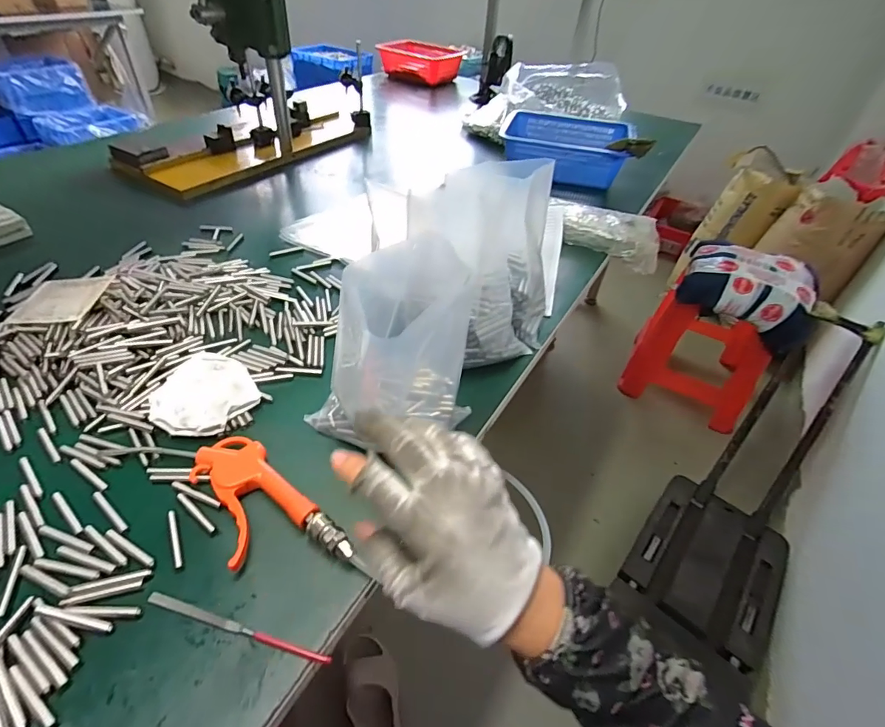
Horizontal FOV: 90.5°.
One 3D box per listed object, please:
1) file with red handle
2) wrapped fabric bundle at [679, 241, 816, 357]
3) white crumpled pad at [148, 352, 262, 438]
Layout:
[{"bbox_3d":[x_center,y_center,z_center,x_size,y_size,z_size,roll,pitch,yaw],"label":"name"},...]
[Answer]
[{"bbox_3d":[-0.160,0.206,0.341,0.154,0.004,0.008,14,45,10],"label":"file with red handle"},{"bbox_3d":[0.886,-0.219,1.271,0.342,0.152,0.308,24,48,20],"label":"wrapped fabric bundle"},{"bbox_3d":[-0.267,0.032,0.490,0.104,0.024,0.108,25,48,20],"label":"white crumpled pad"}]

